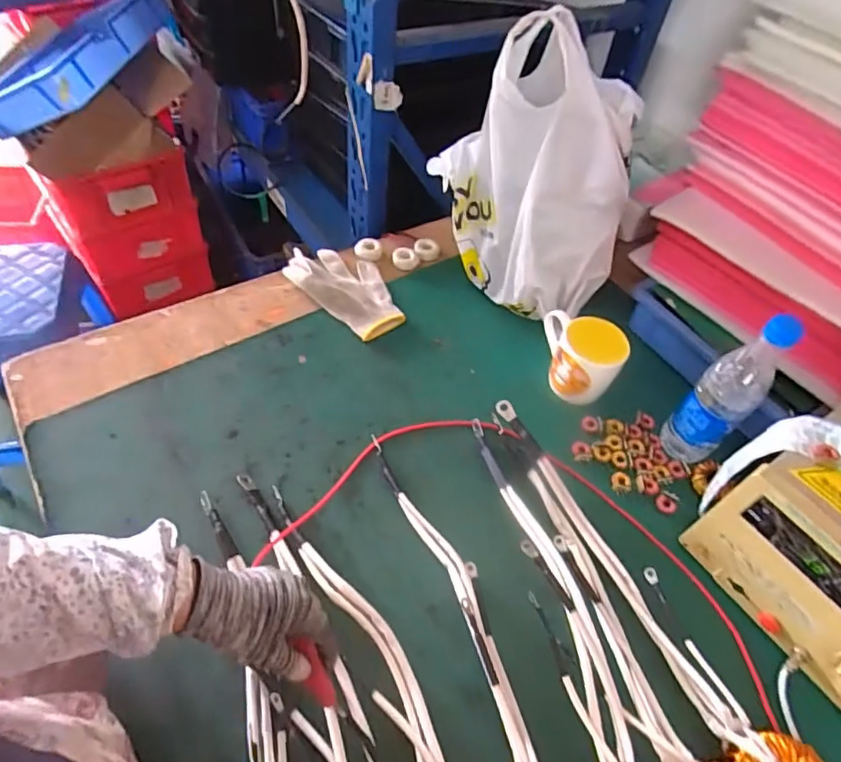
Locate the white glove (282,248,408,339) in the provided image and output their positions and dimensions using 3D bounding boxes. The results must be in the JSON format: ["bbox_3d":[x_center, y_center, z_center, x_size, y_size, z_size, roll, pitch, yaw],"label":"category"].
[{"bbox_3d":[-0.106,-0.147,0.839,0.204,0.029,0.117,37,58,21],"label":"white glove"}]

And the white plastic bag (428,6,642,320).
[{"bbox_3d":[0.173,-0.267,0.761,0.252,0.339,0.198,36,57,21],"label":"white plastic bag"}]

